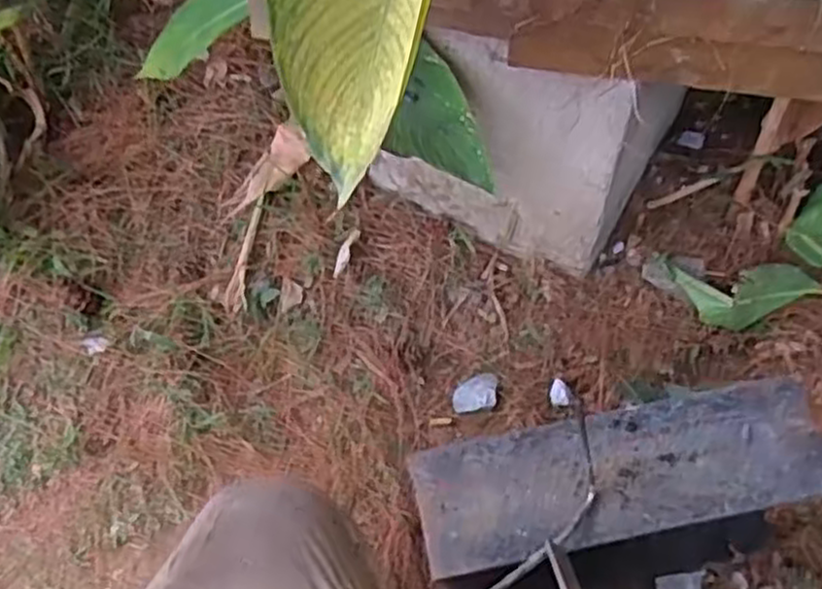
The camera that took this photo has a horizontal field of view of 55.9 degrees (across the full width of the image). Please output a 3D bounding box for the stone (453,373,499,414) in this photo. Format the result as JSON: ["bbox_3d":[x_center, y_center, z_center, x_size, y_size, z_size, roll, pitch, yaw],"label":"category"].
[{"bbox_3d":[0.070,0.107,0.839,0.050,0.012,0.039,-8,61,-6],"label":"stone"}]

